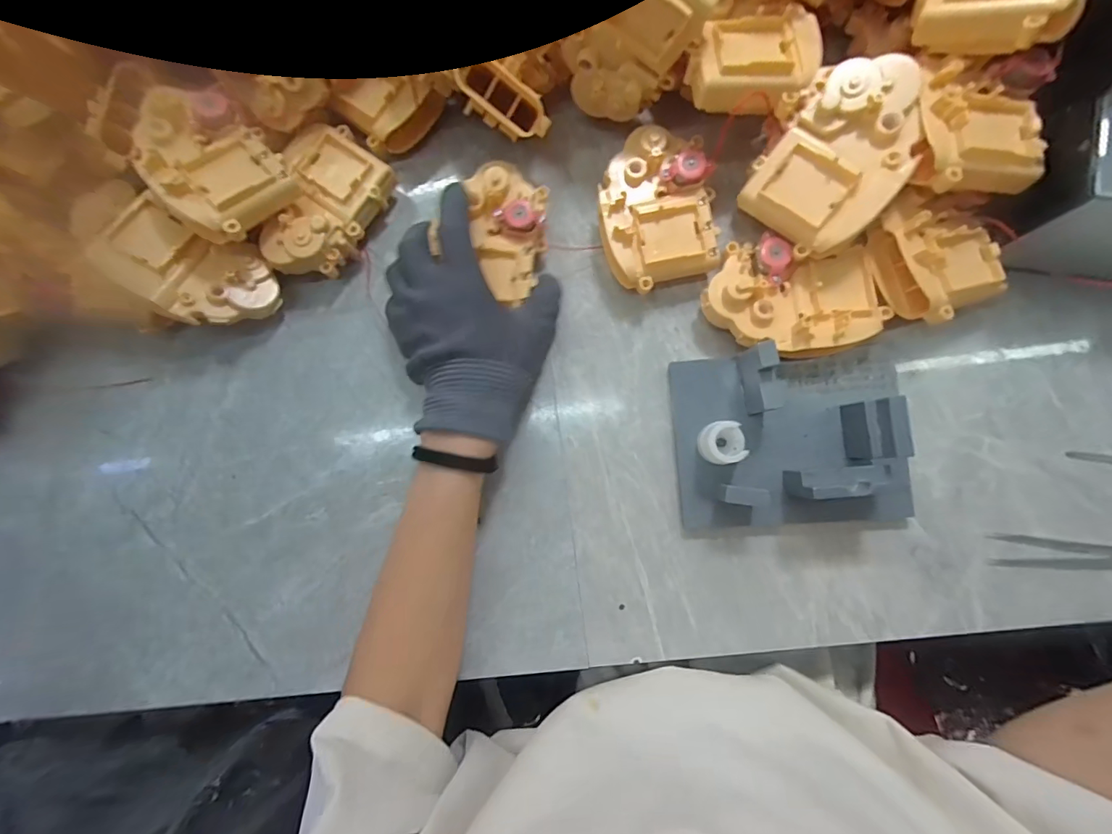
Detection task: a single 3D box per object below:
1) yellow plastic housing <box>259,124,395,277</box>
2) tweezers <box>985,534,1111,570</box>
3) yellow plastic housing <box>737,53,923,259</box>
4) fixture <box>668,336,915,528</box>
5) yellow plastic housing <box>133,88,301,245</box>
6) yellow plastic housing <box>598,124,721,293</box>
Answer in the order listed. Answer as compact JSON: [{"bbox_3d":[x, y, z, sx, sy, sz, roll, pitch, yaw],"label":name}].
[{"bbox_3d":[-0.161,-0.146,0.335,0.064,0.040,0.103,33,89,7],"label":"yellow plastic housing"},{"bbox_3d":[0.328,0.084,0.282,0.119,0.010,0.019,3,85,6],"label":"tweezers"},{"bbox_3d":[0.161,-0.145,0.271,0.073,0.030,0.099,47,104,11],"label":"yellow plastic housing"},{"bbox_3d":[0.145,0.011,0.286,0.136,0.048,0.107,-4,84,5],"label":"fixture"},{"bbox_3d":[-0.222,-0.159,0.300,0.091,0.022,0.074,37,70,-4],"label":"yellow plastic housing"},{"bbox_3d":[0.066,-0.132,0.312,0.071,0.037,0.096,-3,84,5],"label":"yellow plastic housing"}]

